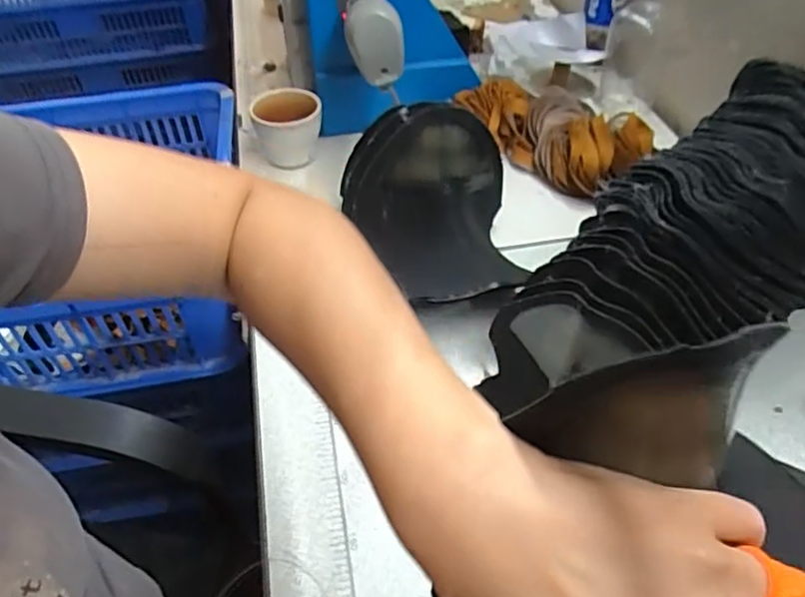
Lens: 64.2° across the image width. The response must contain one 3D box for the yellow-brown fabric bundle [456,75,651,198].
[{"bbox_3d":[0.178,-0.195,0.757,0.107,0.066,0.246,-36,54,-28],"label":"yellow-brown fabric bundle"}]

